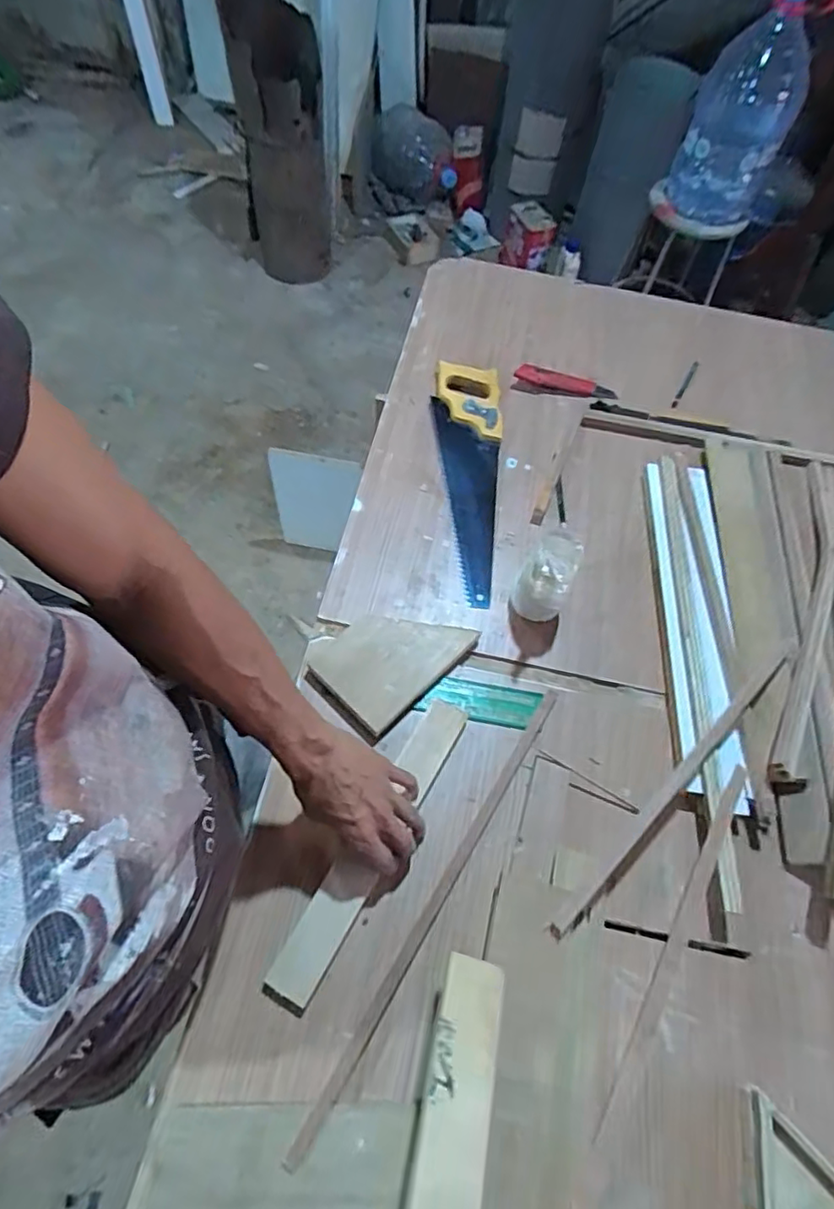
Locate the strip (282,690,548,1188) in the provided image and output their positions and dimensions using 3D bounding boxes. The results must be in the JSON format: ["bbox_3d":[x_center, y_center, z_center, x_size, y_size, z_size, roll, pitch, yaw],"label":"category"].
[{"bbox_3d":[0.028,0.280,0.600,0.013,0.019,0.478,31,63,13],"label":"strip"}]

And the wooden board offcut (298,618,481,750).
[{"bbox_3d":[-0.036,0.056,0.712,0.134,0.033,0.175,41,66,17],"label":"wooden board offcut"}]

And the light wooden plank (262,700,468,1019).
[{"bbox_3d":[-0.041,0.234,0.613,0.046,0.024,0.322,28,63,11],"label":"light wooden plank"}]

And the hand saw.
[{"bbox_3d":[0.066,-0.180,0.856,0.103,0.036,0.390,5,61,-1],"label":"hand saw"}]

